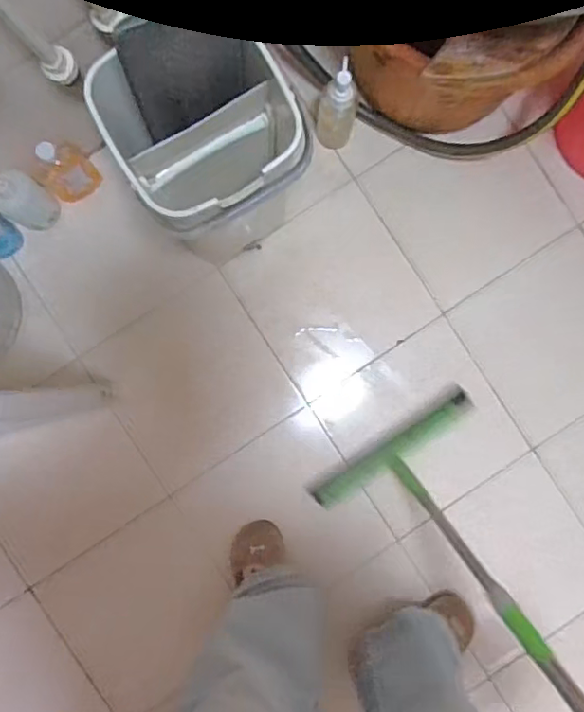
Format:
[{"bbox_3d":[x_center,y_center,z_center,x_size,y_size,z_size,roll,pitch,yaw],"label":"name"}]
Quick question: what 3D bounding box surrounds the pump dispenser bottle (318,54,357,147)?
[{"bbox_3d":[0.079,-0.411,0.962,0.061,0.195,0.062,0,88,1],"label":"pump dispenser bottle"}]

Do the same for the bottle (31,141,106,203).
[{"bbox_3d":[-0.382,-0.314,0.977,0.068,0.172,0.090,44,90,-1],"label":"bottle"}]

